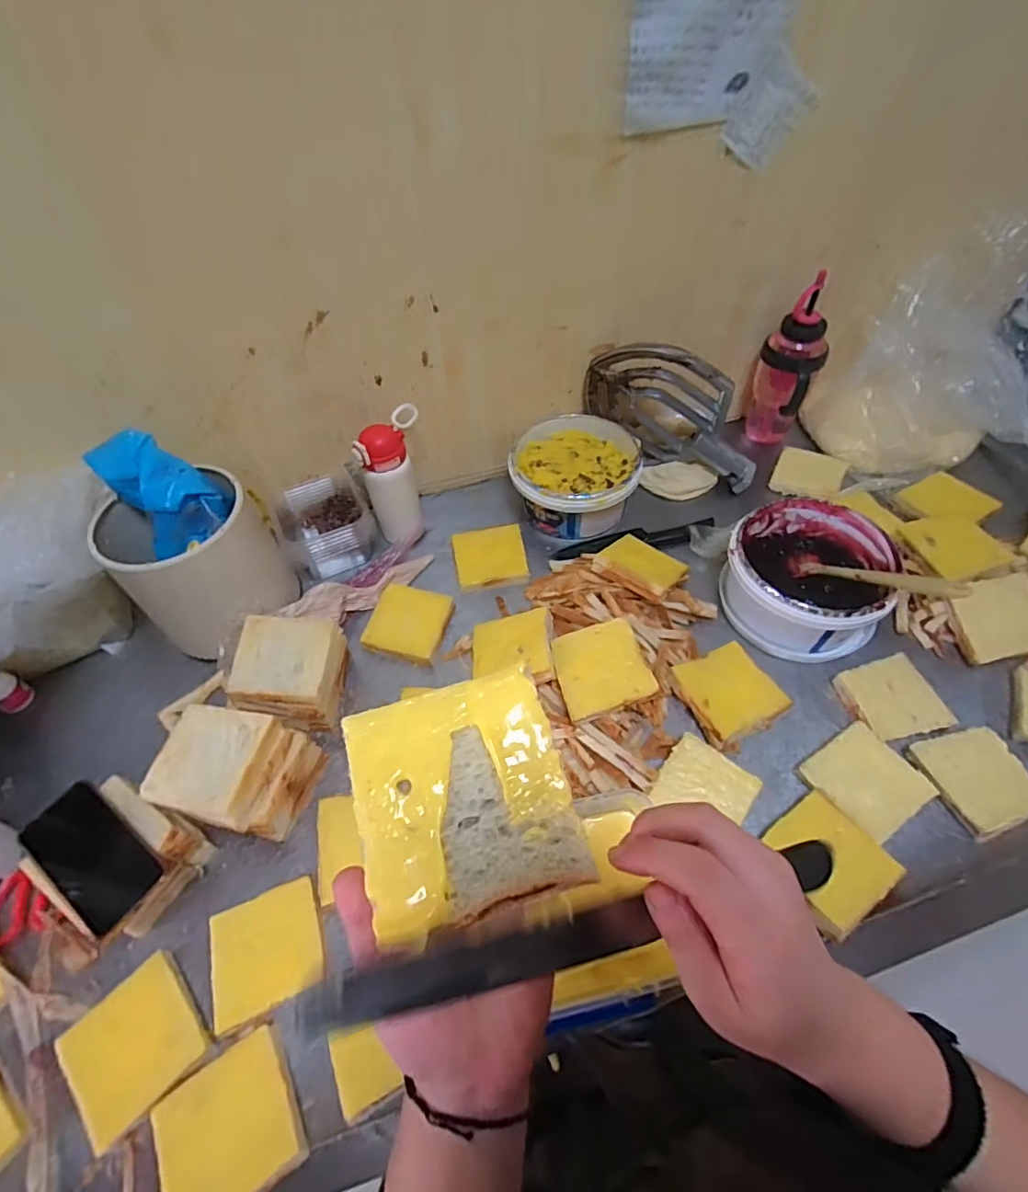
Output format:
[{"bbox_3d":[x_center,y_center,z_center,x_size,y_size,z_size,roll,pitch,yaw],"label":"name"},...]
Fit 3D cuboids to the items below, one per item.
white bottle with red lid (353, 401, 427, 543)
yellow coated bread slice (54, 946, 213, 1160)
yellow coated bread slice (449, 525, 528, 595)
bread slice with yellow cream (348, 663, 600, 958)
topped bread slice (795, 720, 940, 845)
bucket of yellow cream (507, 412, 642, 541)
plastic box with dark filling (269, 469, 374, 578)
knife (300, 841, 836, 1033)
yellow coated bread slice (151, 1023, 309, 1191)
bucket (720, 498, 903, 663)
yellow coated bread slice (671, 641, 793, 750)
[{"bbox_3d":[-0.177,-0.175,0.844,0.094,0.178,0.091,-15,54,-8],"label":"white bottle with red lid"},{"bbox_3d":[-0.358,0.421,0.521,0.101,0.019,0.108,-38,60,-23],"label":"yellow coated bread slice"},{"bbox_3d":[-0.037,-0.064,0.874,0.111,0.014,0.124,-11,53,-6],"label":"yellow coated bread slice"},{"bbox_3d":[-0.025,0.097,0.274,0.101,0.021,0.106,-16,54,-9],"label":"bread slice with yellow cream"},{"bbox_3d":[0.407,0.208,0.634,0.105,0.027,0.104,-32,57,-11],"label":"topped bread slice"},{"bbox_3d":[0.100,-0.195,0.916,0.196,0.109,0.208,-1,53,2],"label":"bucket of yellow cream"},{"bbox_3d":[-0.295,-0.111,0.881,0.129,0.092,0.141,-27,56,-17],"label":"plastic box with dark filling"},{"bbox_3d":[0.066,0.152,0.267,0.317,0.022,0.022,8,45,-33],"label":"knife"},{"bbox_3d":[-0.247,0.463,0.480,0.107,0.022,0.107,-30,57,-18],"label":"yellow coated bread slice"},{"bbox_3d":[0.400,-0.020,0.763,0.199,0.119,0.203,-1,53,2],"label":"bucket"},{"bbox_3d":[0.275,0.126,0.711,0.111,0.033,0.108,-22,55,-13],"label":"yellow coated bread slice"}]

